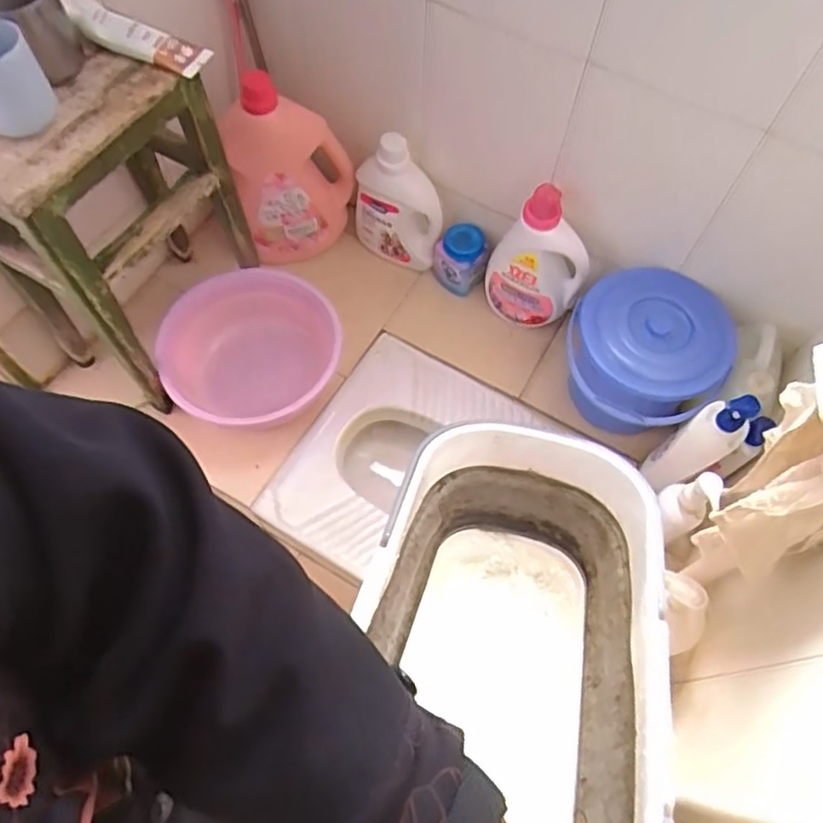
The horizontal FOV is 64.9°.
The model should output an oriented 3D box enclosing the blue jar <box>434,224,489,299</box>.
[{"bbox_3d":[0.093,-0.291,1.246,0.101,0.089,0.096,0,59,-1],"label":"blue jar"}]

